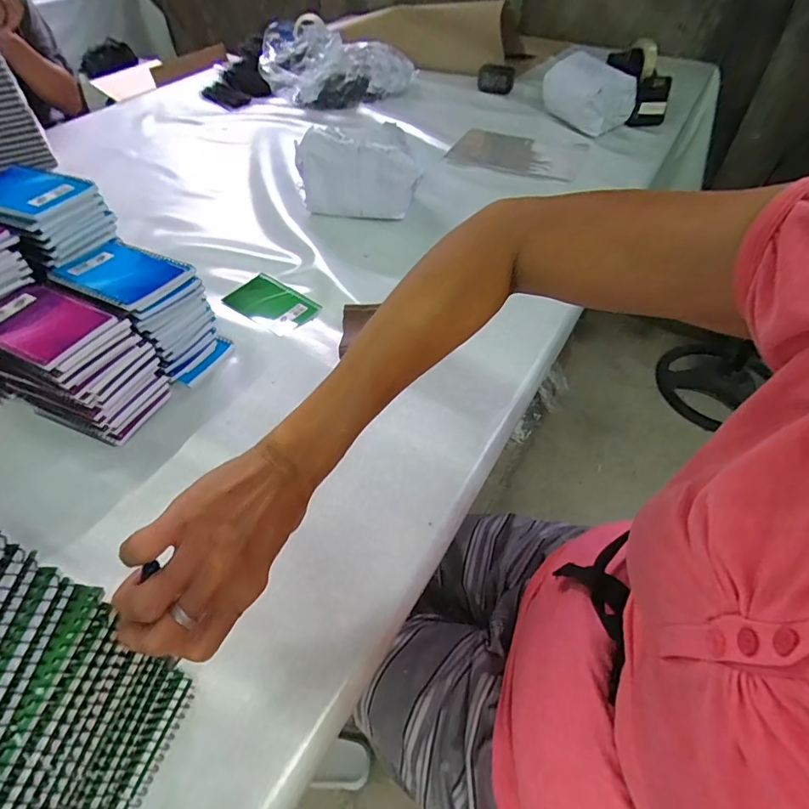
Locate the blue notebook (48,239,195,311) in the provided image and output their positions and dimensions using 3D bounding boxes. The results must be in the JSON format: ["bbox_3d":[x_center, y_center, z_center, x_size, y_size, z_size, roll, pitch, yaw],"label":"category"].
[{"bbox_3d":[-0.317,-0.149,0.531,0.130,0.017,0.094,24,53,21],"label":"blue notebook"}]

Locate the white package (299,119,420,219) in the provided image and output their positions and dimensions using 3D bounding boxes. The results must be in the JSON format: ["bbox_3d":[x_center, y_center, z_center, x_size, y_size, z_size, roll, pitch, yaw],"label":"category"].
[{"bbox_3d":[-0.080,-0.374,0.769,0.203,0.129,0.043,13,50,12],"label":"white package"}]

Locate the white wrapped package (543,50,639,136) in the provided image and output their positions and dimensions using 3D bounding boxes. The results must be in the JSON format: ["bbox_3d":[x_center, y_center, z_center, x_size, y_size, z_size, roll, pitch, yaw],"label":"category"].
[{"bbox_3d":[0.387,-0.682,1.017,0.124,0.087,0.228,-13,50,-8],"label":"white wrapped package"}]

